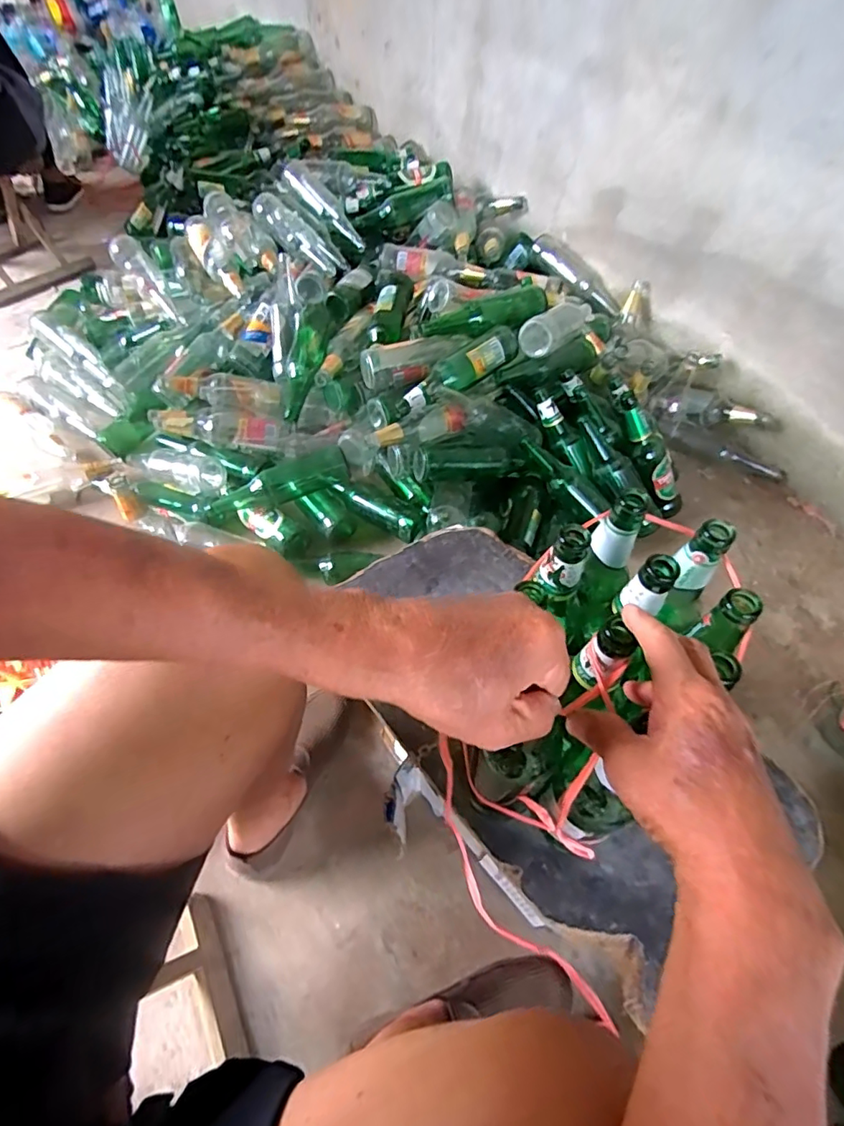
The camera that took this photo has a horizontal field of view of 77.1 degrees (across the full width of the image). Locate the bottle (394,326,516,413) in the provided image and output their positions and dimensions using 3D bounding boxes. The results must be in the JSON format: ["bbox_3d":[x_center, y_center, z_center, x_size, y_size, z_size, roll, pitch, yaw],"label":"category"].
[{"bbox_3d":[0.070,-0.334,0.948,0.069,0.077,0.276,37,62,22],"label":"bottle"}]

